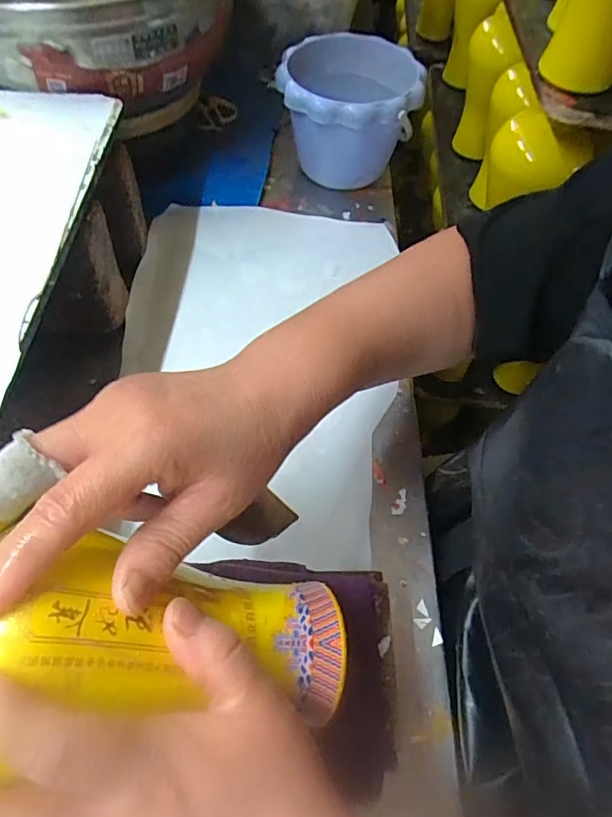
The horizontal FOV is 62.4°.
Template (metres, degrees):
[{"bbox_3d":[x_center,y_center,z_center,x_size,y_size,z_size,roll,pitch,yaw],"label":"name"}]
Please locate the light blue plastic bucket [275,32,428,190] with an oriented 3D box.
[{"bbox_3d":[0.043,-0.342,0.605,0.155,0.124,0.158,-3,58,-9],"label":"light blue plastic bucket"}]

